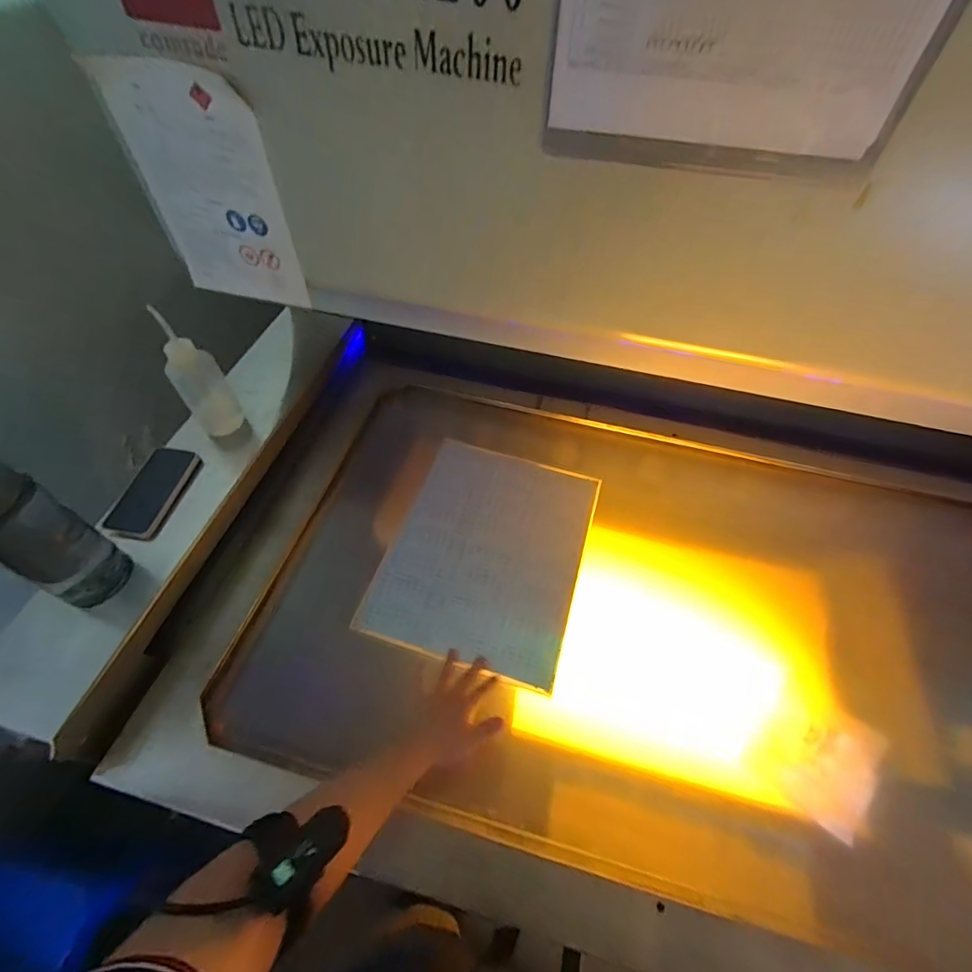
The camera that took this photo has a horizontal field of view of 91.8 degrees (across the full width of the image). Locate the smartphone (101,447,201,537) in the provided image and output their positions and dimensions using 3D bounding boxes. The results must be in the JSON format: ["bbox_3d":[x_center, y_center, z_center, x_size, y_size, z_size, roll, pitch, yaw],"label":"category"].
[{"bbox_3d":[-0.509,0.007,0.722,0.063,0.015,0.151,25,63,-17],"label":"smartphone"}]

